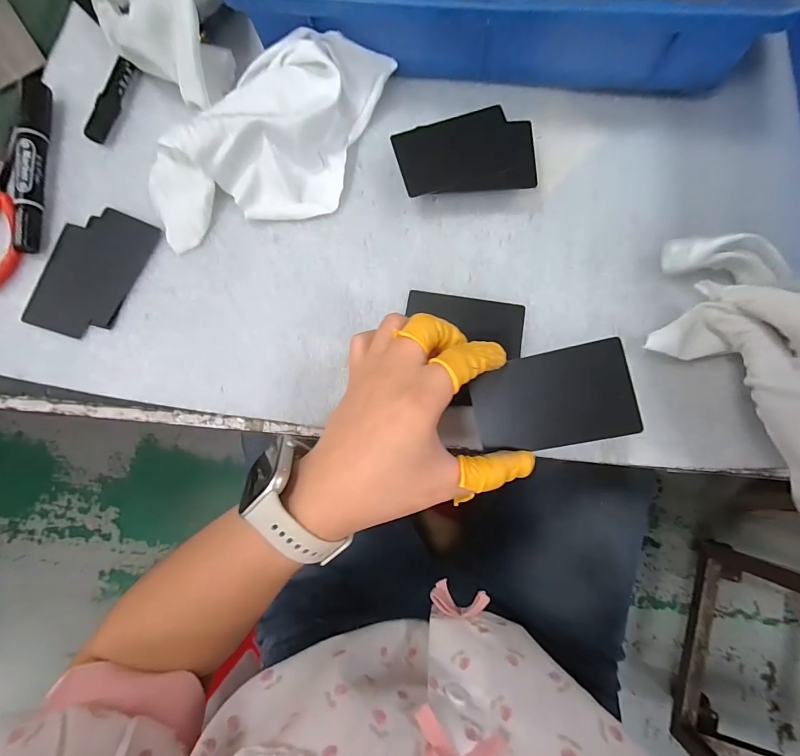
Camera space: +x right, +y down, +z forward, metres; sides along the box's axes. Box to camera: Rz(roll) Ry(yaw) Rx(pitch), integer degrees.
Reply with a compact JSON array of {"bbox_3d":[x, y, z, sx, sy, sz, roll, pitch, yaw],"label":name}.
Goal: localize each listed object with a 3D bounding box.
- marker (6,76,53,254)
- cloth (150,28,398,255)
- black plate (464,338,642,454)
[{"bbox_3d":[-0.293,-0.171,0.310,0.017,0.021,0.144,-2,82,2],"label":"marker"},{"bbox_3d":[-0.098,-0.178,0.292,0.200,0.040,0.114,-16,82,0],"label":"cloth"},{"bbox_3d":[0.086,0.013,0.226,0.084,0.005,0.054,-14,88,14],"label":"black plate"}]

